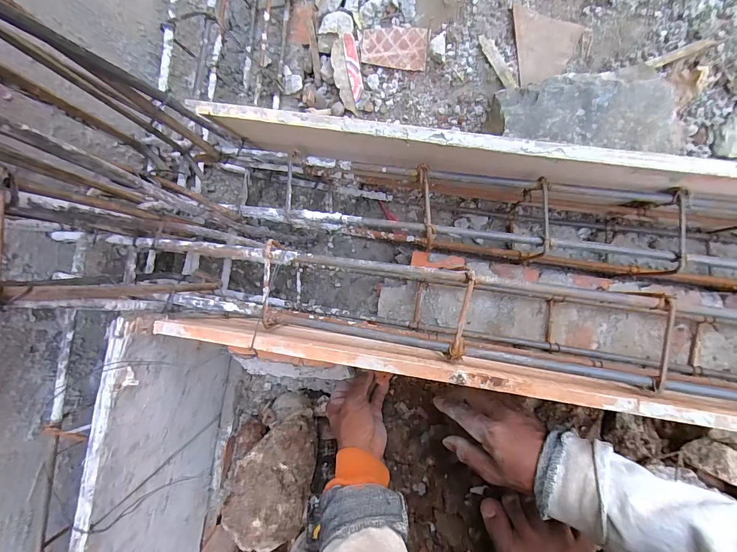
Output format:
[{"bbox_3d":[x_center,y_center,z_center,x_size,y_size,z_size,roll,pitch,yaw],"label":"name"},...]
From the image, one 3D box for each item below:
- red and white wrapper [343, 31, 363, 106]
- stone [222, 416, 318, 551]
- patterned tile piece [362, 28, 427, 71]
[{"bbox_3d":[-0.026,-0.369,0.649,0.023,0.007,0.120,-10,88,6],"label":"red and white wrapper"},{"bbox_3d":[-0.136,0.294,0.538,0.105,0.078,0.179,9,90,7],"label":"stone"},{"bbox_3d":[0.044,-0.395,0.633,0.118,0.006,0.061,16,107,19],"label":"patterned tile piece"}]

